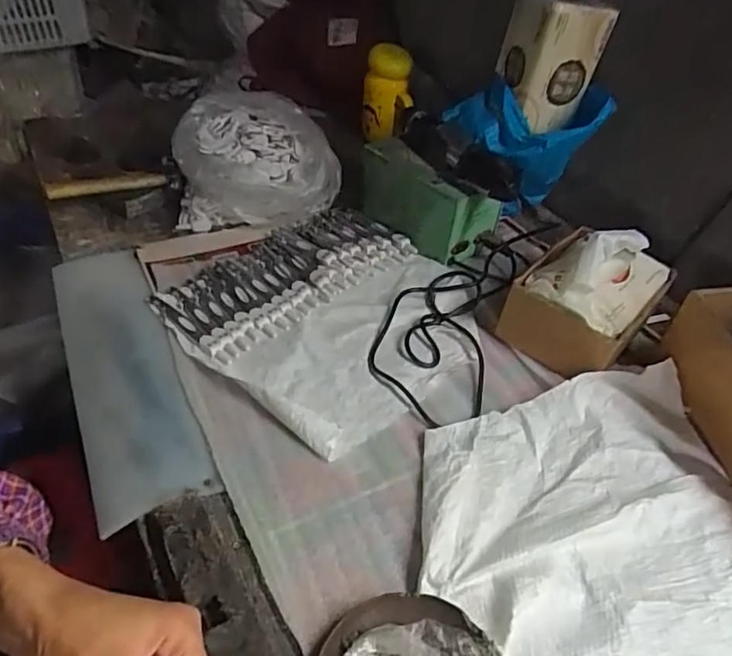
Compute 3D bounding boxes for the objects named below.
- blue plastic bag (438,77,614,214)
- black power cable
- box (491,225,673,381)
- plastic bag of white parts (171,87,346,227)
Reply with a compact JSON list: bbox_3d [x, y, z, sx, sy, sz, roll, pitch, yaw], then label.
[{"bbox_3d":[0.181,-0.218,0.712,0.176,0.148,0.121,6,42,0],"label":"blue plastic bag"},{"bbox_3d":[0.096,-0.021,0.615,0.124,0.034,0.304,21,49,14],"label":"black power cable"},{"bbox_3d":[0.223,-0.035,0.579,0.118,0.100,0.151,32,49,26],"label":"box"},{"bbox_3d":[-0.144,-0.211,0.735,0.183,0.111,0.176,-16,46,-22],"label":"plastic bag of white parts"}]

